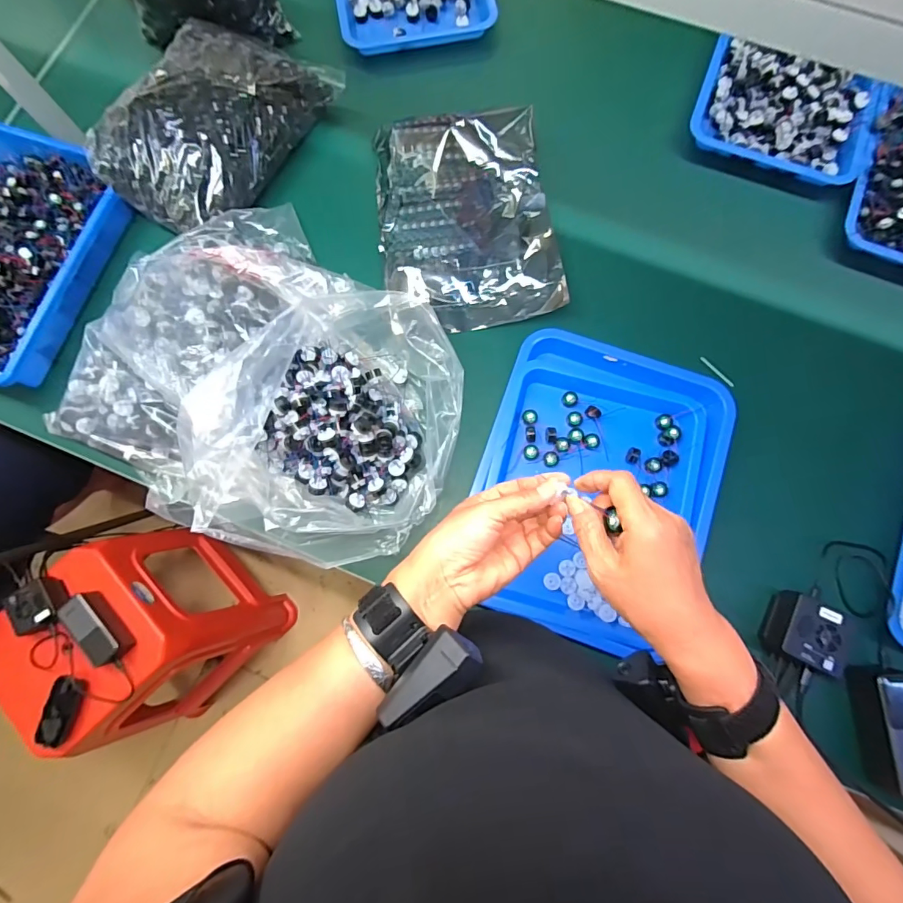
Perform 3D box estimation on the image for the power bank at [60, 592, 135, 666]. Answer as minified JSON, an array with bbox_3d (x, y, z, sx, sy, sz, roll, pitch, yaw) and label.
[{"bbox_3d":[-0.643,0.317,0.826,0.060,0.039,0.133,-40,81,-7],"label":"power bank"}]

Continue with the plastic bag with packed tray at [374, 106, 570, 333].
[{"bbox_3d":[0.019,-0.352,0.680,0.246,0.051,0.335,-7,79,-1],"label":"plastic bag with packed tray"}]

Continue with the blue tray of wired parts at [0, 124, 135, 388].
[{"bbox_3d":[-0.644,-0.289,0.665,0.246,0.059,0.361,19,80,4],"label":"blue tray of wired parts"}]

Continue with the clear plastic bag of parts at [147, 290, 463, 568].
[{"bbox_3d":[-0.122,-0.039,0.552,0.282,0.161,0.349,25,80,5],"label":"clear plastic bag of parts"}]

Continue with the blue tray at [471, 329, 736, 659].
[{"bbox_3d":[0.193,0.025,0.610,0.296,0.037,0.417,19,80,4],"label":"blue tray"}]

